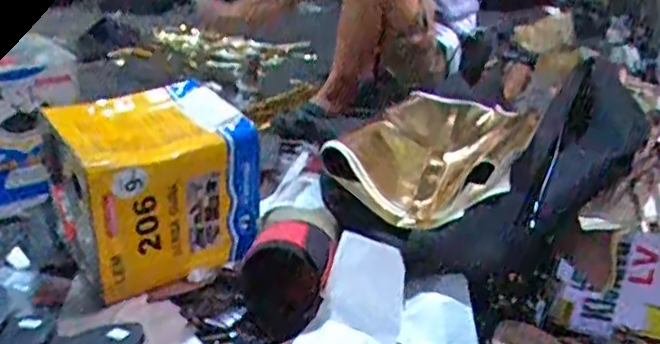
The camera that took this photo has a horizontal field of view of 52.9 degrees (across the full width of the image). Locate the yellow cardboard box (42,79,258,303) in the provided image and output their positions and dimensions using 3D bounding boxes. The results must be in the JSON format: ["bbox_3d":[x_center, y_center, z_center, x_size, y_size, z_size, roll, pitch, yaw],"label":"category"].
[{"bbox_3d":[-0.278,0.020,1.053,0.273,0.235,0.241,-10,28,-28],"label":"yellow cardboard box"}]

